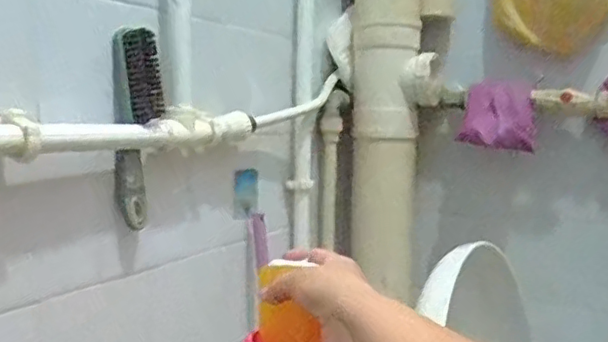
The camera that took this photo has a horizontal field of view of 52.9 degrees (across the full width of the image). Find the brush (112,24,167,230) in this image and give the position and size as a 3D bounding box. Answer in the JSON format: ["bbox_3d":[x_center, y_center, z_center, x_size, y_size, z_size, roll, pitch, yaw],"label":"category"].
[{"bbox_3d":[-0.183,-0.048,0.667,0.049,0.210,0.033,-3,7,-31],"label":"brush"}]

